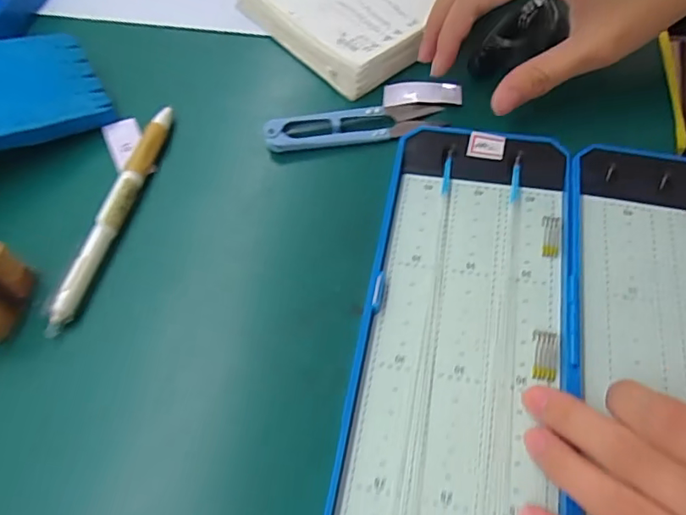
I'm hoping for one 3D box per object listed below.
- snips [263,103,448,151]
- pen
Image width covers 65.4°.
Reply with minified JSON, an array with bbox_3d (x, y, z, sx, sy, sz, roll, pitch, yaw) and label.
[{"bbox_3d":[0.007,-0.077,0.307,0.103,0.008,0.023,-11,60,-6],"label":"snips"},{"bbox_3d":[-0.118,-0.026,0.280,0.012,0.015,0.141,11,61,7],"label":"pen"}]

